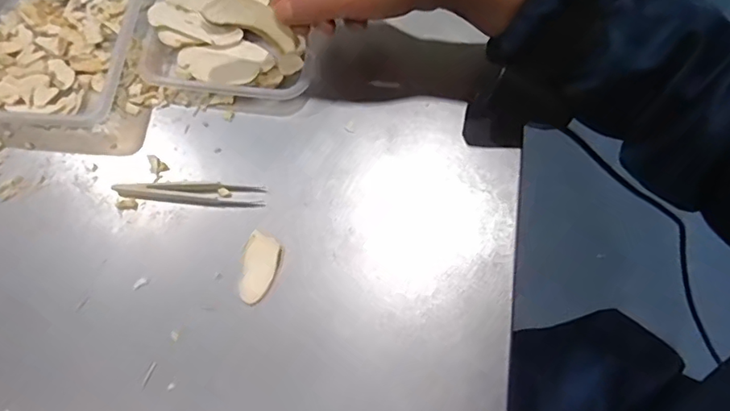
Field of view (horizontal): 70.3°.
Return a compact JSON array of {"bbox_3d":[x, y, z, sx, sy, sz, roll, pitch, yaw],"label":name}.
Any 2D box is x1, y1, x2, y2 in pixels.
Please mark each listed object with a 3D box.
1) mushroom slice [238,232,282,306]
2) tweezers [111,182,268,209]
[{"bbox_3d":[-0.075,0.044,0.367,0.025,0.004,0.049,10,71,3],"label":"mushroom slice"},{"bbox_3d":[-0.129,-0.009,0.380,0.108,0.010,0.018,2,70,1],"label":"tweezers"}]

